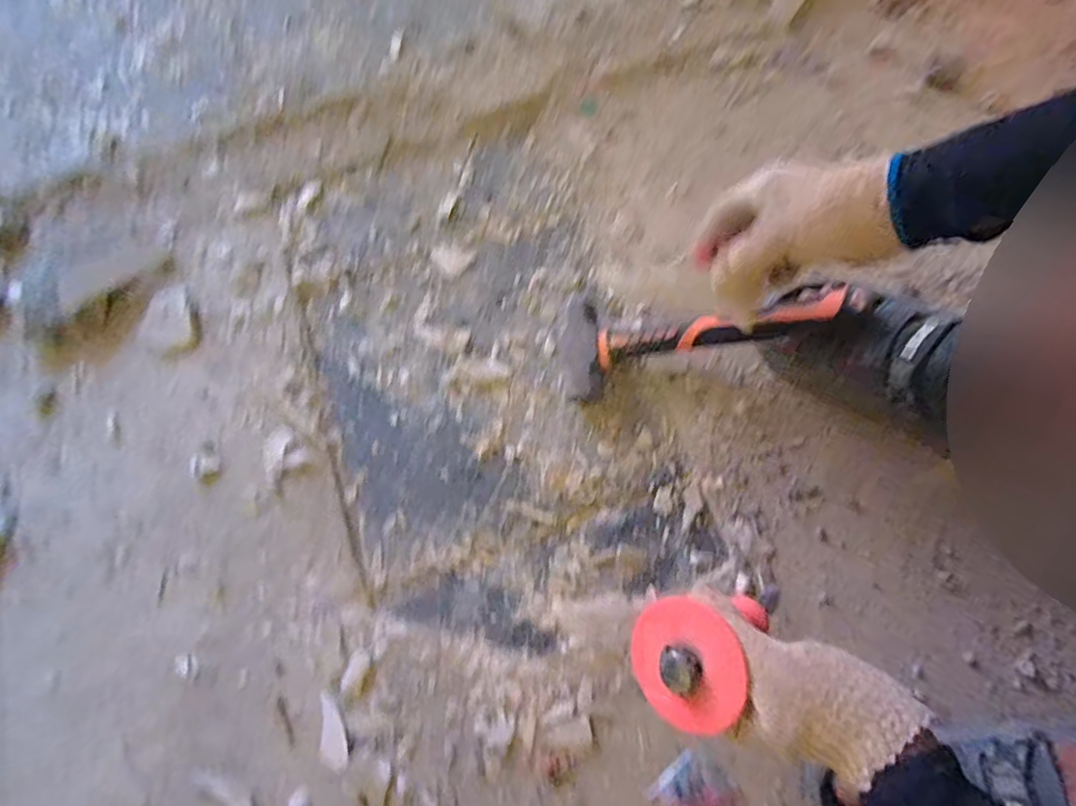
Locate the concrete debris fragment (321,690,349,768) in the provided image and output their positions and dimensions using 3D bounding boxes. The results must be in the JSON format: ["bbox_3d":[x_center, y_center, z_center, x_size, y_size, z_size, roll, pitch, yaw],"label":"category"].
[{"bbox_3d":[-0.176,0.278,0.487,0.021,0.004,0.059,-14,74,-2],"label":"concrete debris fragment"}]

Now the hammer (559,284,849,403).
[{"bbox_3d":[0.149,-0.063,0.546,0.263,0.047,0.095,-7,73,15],"label":"hammer"}]

